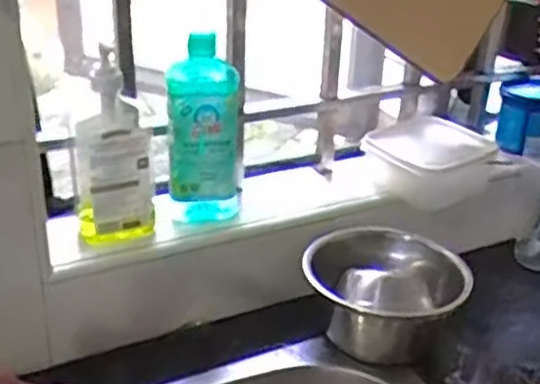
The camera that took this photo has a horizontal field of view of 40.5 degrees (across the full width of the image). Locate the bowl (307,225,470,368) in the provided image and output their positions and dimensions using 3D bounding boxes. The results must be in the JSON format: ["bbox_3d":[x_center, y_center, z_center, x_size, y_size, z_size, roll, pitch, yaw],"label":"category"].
[{"bbox_3d":[0.121,0.115,0.798,0.167,0.098,0.160,3,27,2],"label":"bowl"}]

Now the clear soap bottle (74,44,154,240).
[{"bbox_3d":[-0.159,-0.046,0.740,0.075,0.183,0.063,-6,28,-16],"label":"clear soap bottle"}]

